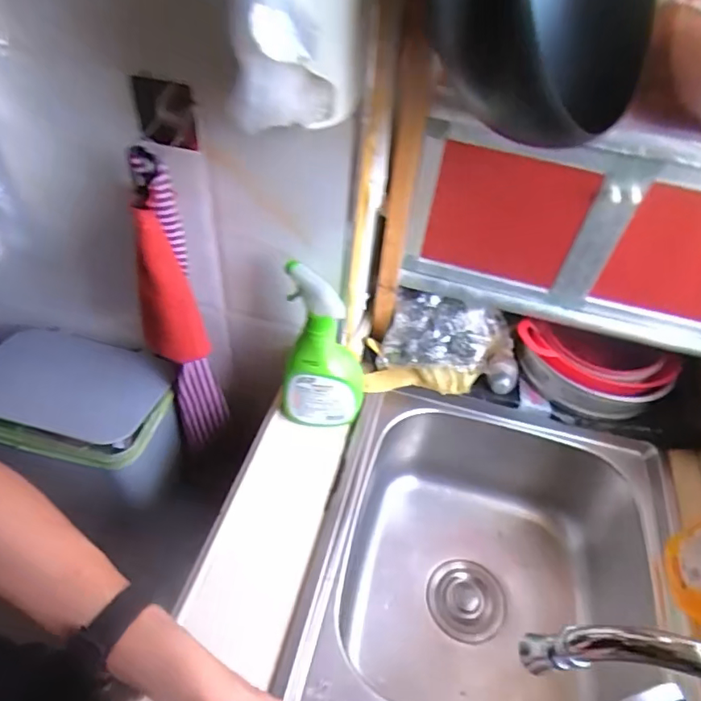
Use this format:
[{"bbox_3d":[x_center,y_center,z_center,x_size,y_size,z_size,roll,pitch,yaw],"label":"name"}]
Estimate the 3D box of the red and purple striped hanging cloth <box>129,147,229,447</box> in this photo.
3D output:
[{"bbox_3d":[-0.220,-0.028,0.659,0.066,0.420,0.086,-12,49,-17],"label":"red and purple striped hanging cloth"}]

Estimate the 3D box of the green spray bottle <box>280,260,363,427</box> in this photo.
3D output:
[{"bbox_3d":[-0.031,0.005,0.646,0.100,0.230,0.061,8,46,1],"label":"green spray bottle"}]

